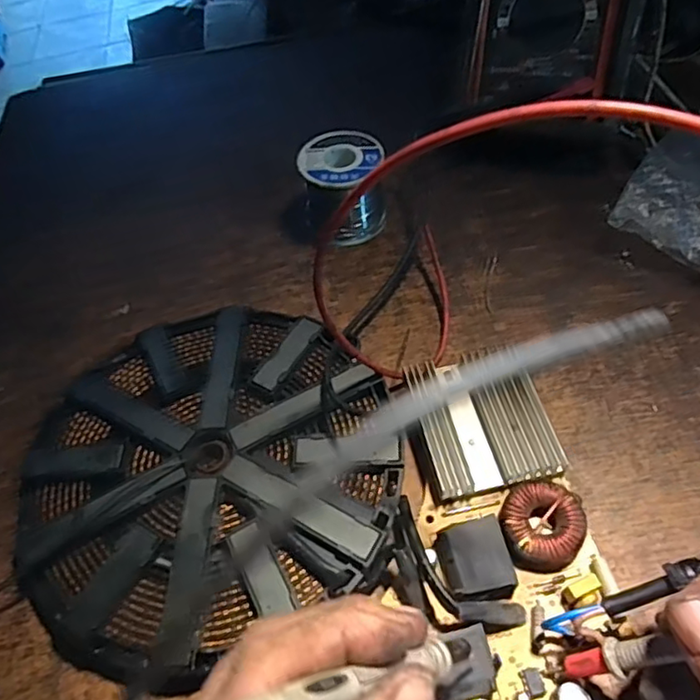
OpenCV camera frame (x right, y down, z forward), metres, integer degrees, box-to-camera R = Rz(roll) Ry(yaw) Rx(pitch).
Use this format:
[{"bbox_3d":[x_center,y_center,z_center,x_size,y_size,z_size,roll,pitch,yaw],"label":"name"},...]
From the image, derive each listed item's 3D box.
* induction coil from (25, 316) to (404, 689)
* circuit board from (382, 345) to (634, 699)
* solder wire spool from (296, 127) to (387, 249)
[{"bbox_3d":[-0.071,0.054,0.296,0.178,0.018,0.170,-2,56,3],"label":"induction coil"},{"bbox_3d":[0.061,0.073,0.266,0.086,0.025,0.171,-8,56,-1],"label":"circuit board"},{"bbox_3d":[-0.004,-0.102,0.383,0.052,0.049,0.049,-10,55,-2],"label":"solder wire spool"}]

